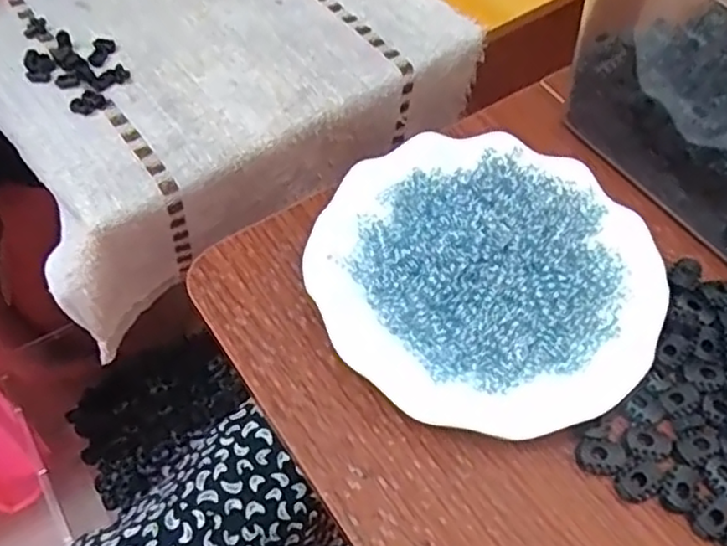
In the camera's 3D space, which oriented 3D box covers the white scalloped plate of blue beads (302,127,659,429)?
[{"bbox_3d":[0.067,-0.002,0.359,0.178,0.045,0.173,2,61,-3],"label":"white scalloped plate of blue beads"}]

